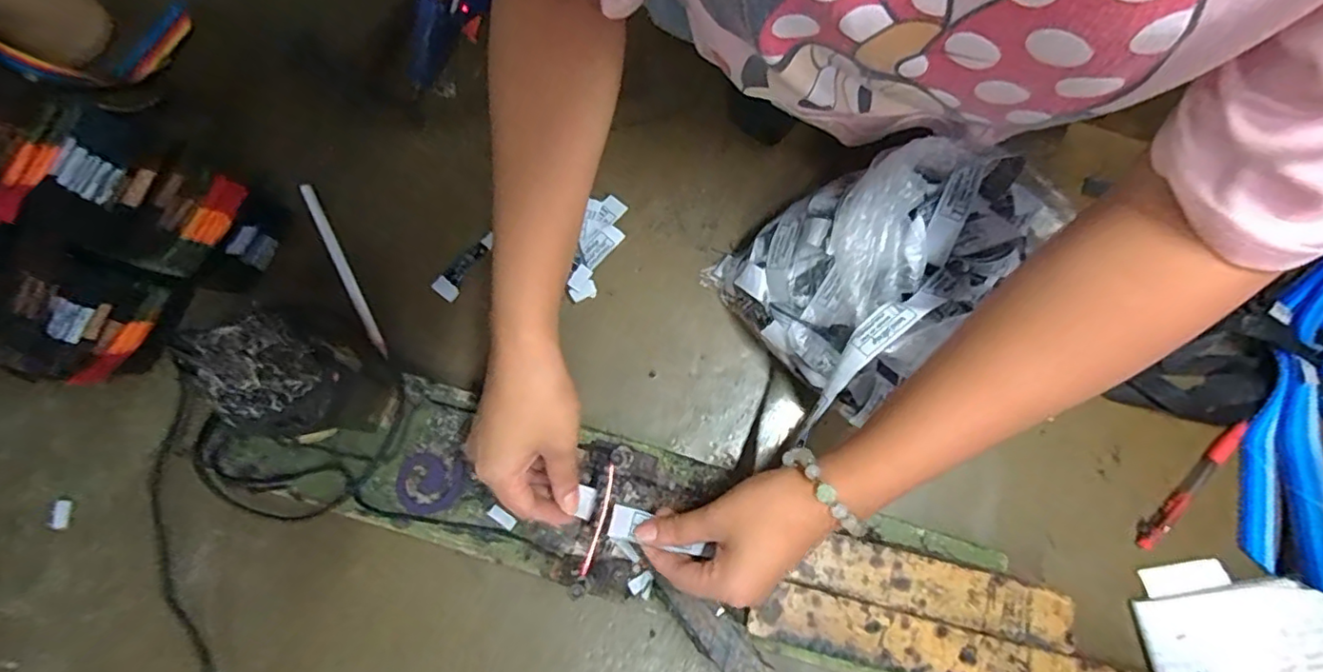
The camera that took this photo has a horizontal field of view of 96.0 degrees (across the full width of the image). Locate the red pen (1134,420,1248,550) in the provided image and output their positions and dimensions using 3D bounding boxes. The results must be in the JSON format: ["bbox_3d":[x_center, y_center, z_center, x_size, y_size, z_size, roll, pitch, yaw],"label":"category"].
[{"bbox_3d":[0.405,0.114,0.454,0.128,0.010,0.018,-41,80,-8],"label":"red pen"}]

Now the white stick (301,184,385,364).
[{"bbox_3d":[-0.258,-0.055,0.481,0.012,0.010,0.158,-28,78,-6],"label":"white stick"}]

